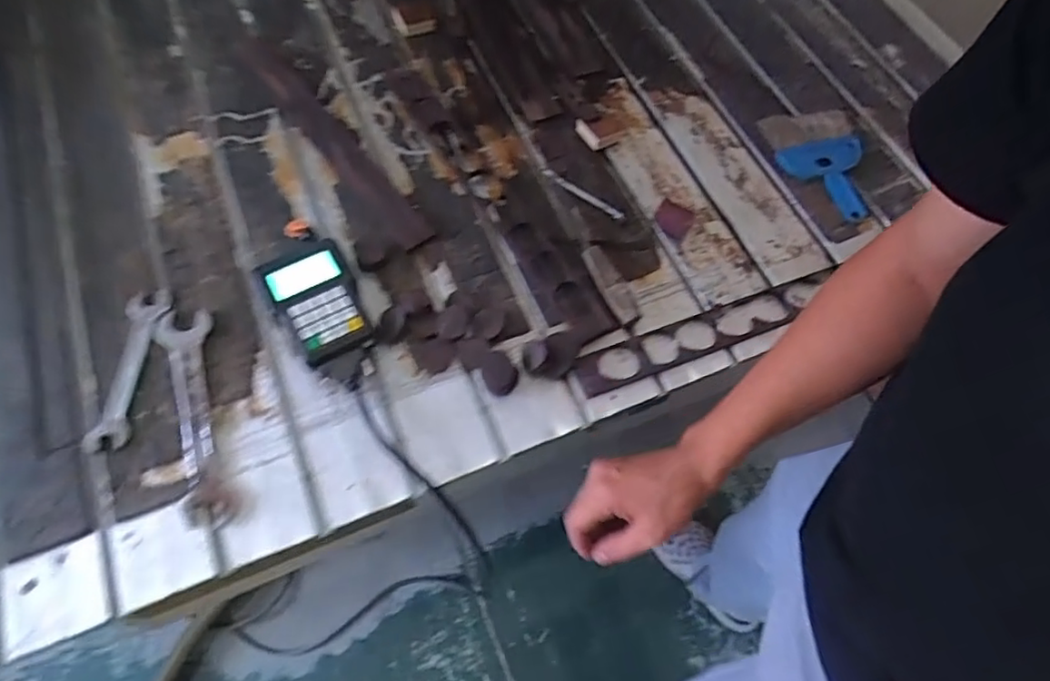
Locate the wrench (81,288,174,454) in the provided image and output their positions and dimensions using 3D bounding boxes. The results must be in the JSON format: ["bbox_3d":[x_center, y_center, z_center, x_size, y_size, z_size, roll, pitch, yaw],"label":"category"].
[{"bbox_3d":[-0.443,0.028,0.695,0.049,0.018,0.198,-1,63,-4],"label":"wrench"}]

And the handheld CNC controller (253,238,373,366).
[{"bbox_3d":[-0.243,-0.045,0.718,0.096,0.026,0.148,-25,67,-15],"label":"handheld CNC controller"}]

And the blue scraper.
[{"bbox_3d":[0.431,-0.255,0.871,0.132,0.027,0.181,-16,65,-12],"label":"blue scraper"}]

